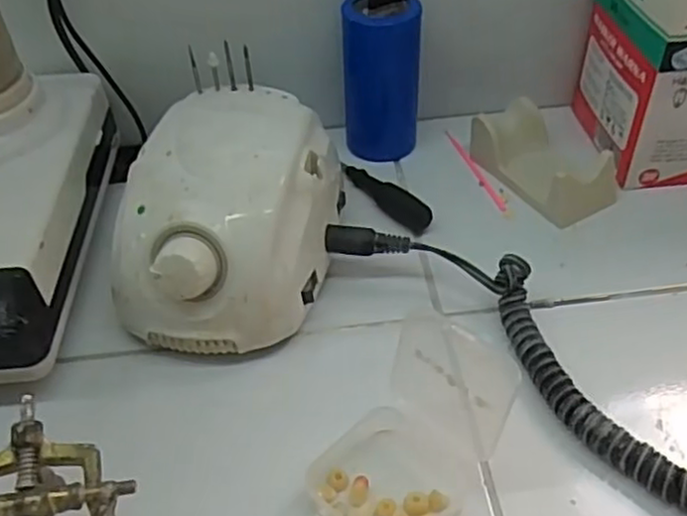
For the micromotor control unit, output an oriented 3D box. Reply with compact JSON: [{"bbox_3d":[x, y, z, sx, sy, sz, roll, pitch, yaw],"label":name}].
[{"bbox_3d":[-0.058,-0.021,0.372,0.096,0.084,0.138,9,45,13],"label":"micromotor control unit"}]

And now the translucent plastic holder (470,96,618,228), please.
[{"bbox_3d":[0.129,-0.062,0.448,0.049,0.034,0.096,-23,47,-19],"label":"translucent plastic holder"}]

